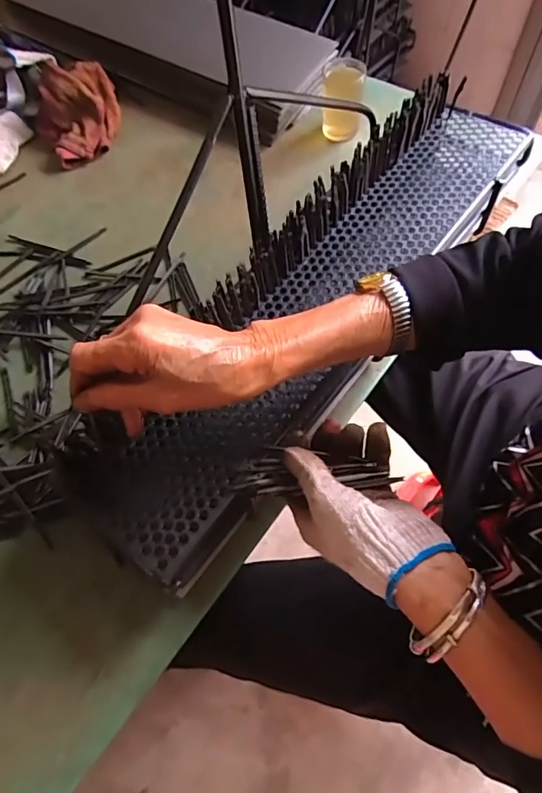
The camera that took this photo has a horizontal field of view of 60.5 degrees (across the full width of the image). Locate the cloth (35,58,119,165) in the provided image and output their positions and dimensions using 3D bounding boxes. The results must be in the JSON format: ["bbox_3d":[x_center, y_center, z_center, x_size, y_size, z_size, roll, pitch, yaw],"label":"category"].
[{"bbox_3d":[-0.292,-0.424,0.694,0.128,0.078,0.143,-18,63,-4],"label":"cloth"}]

